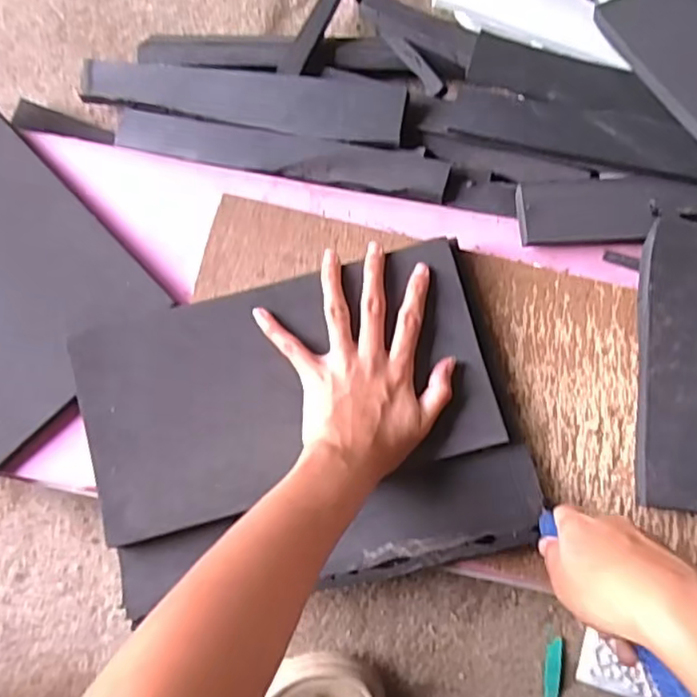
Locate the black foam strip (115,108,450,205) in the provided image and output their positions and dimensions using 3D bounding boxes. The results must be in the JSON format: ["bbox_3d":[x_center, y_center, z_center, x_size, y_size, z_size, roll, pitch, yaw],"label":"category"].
[{"bbox_3d":[-0.061,-0.164,0.534,0.287,0.010,0.041,11,81,8],"label":"black foam strip"}]

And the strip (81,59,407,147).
[{"bbox_3d":[-0.092,-0.212,0.534,0.278,0.009,0.052,10,90,10],"label":"strip"}]

